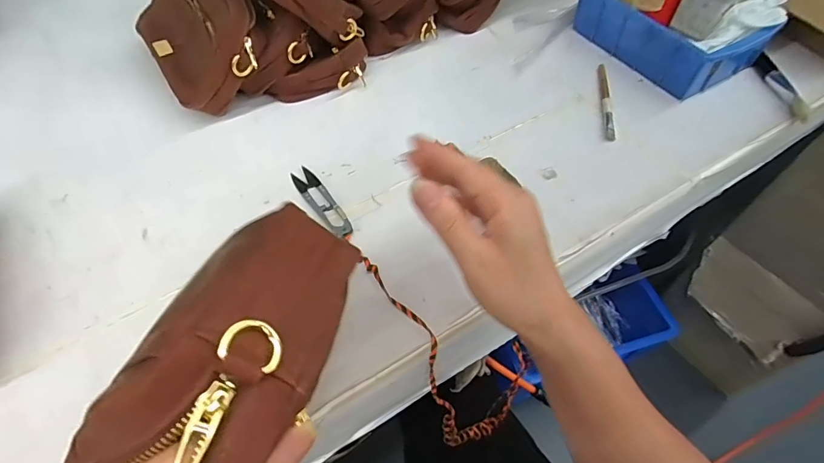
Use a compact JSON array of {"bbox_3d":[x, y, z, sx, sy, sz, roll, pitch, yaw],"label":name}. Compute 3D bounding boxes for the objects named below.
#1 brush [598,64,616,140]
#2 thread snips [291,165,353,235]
[{"bbox_3d":[0.223,-0.152,0.532,0.011,0.009,0.133,7,55,6],"label":"brush"},{"bbox_3d":[-0.087,-0.029,0.444,0.023,0.011,0.100,-28,59,-18],"label":"thread snips"}]

